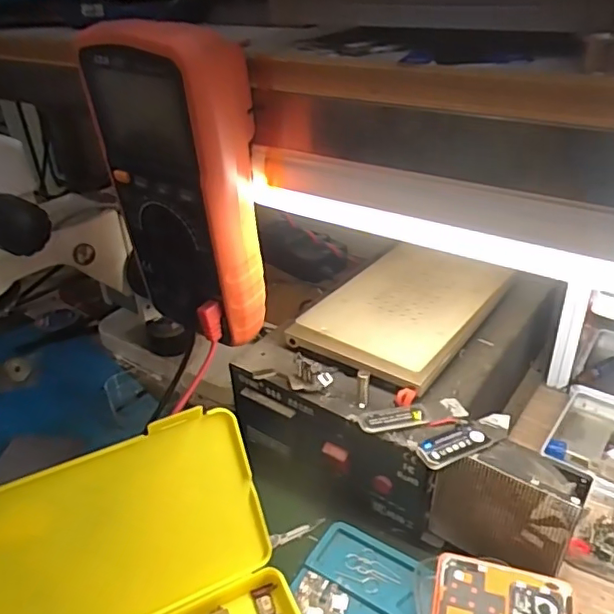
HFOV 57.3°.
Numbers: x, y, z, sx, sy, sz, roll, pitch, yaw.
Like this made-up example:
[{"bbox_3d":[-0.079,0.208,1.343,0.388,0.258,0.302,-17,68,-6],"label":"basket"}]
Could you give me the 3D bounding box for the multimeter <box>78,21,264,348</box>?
[{"bbox_3d":[-0.070,-0.063,0.315,0.088,0.166,0.050,19,39,32],"label":"multimeter"}]

